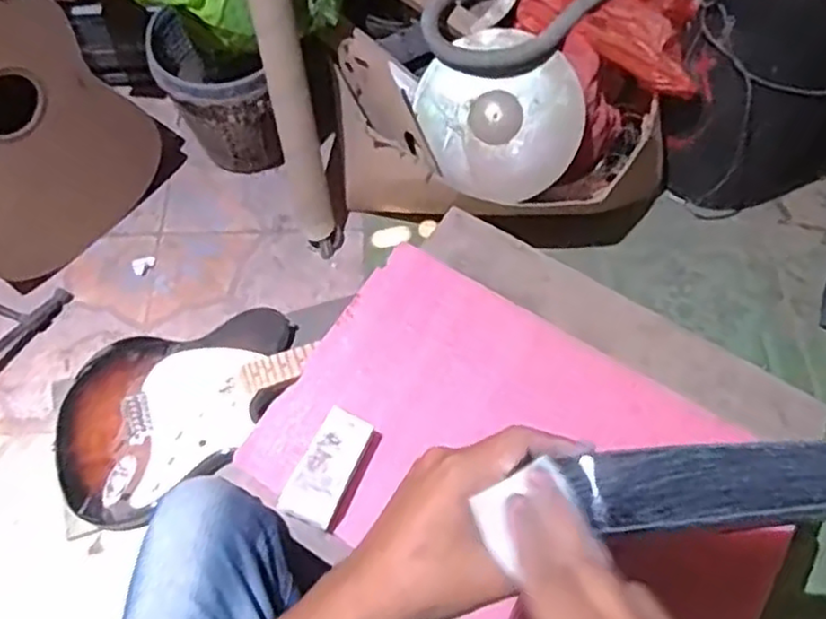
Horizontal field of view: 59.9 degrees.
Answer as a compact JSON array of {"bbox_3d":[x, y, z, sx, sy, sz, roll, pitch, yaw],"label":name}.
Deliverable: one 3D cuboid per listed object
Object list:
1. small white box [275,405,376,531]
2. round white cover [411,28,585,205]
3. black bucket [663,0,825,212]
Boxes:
[{"bbox_3d":[-0.089,0.167,0.753,0.056,0.035,0.117,23,64,11],"label":"small white box"},{"bbox_3d":[0.155,-0.335,1.247,0.267,0.023,0.280,1,100,8],"label":"round white cover"},{"bbox_3d":[0.639,-0.438,1.287,0.314,0.518,0.273,-13,63,-8],"label":"black bucket"}]

